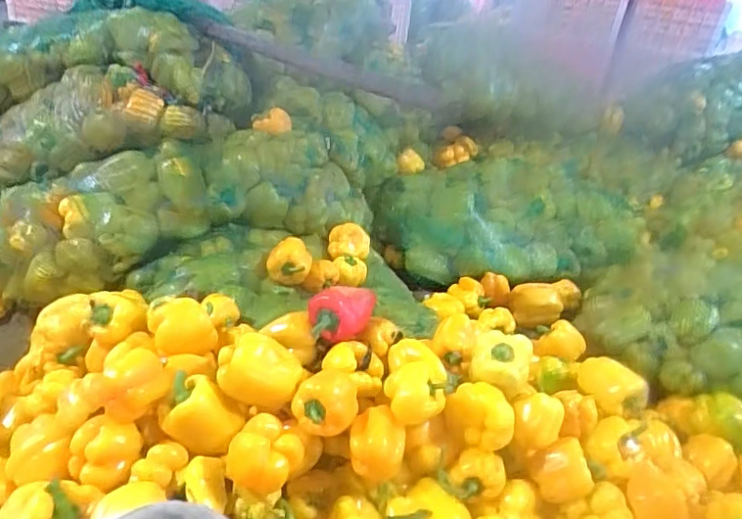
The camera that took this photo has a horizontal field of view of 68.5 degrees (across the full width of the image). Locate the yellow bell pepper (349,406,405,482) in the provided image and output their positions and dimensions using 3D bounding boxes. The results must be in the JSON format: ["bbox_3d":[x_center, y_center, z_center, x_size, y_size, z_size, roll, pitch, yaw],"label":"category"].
[{"bbox_3d":[0.009,0.235,0.703,0.068,0.061,0.066,6,29,-3],"label":"yellow bell pepper"}]

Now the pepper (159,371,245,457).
[{"bbox_3d":[-0.210,0.193,0.689,0.100,0.071,0.065,5,29,-3],"label":"pepper"}]

